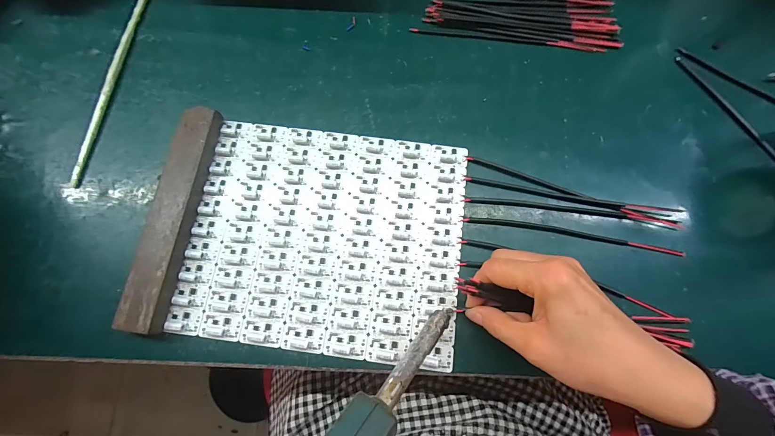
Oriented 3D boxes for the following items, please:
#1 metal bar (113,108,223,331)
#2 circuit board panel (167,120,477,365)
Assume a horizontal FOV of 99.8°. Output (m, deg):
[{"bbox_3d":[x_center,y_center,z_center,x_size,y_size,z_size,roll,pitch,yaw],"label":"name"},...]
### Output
[{"bbox_3d":[-0.189,-0.005,0.288,0.036,0.020,0.198,6,76,2],"label":"metal bar"},{"bbox_3d":[-0.053,0.014,0.290,0.234,0.008,0.194,7,76,2],"label":"circuit board panel"}]

